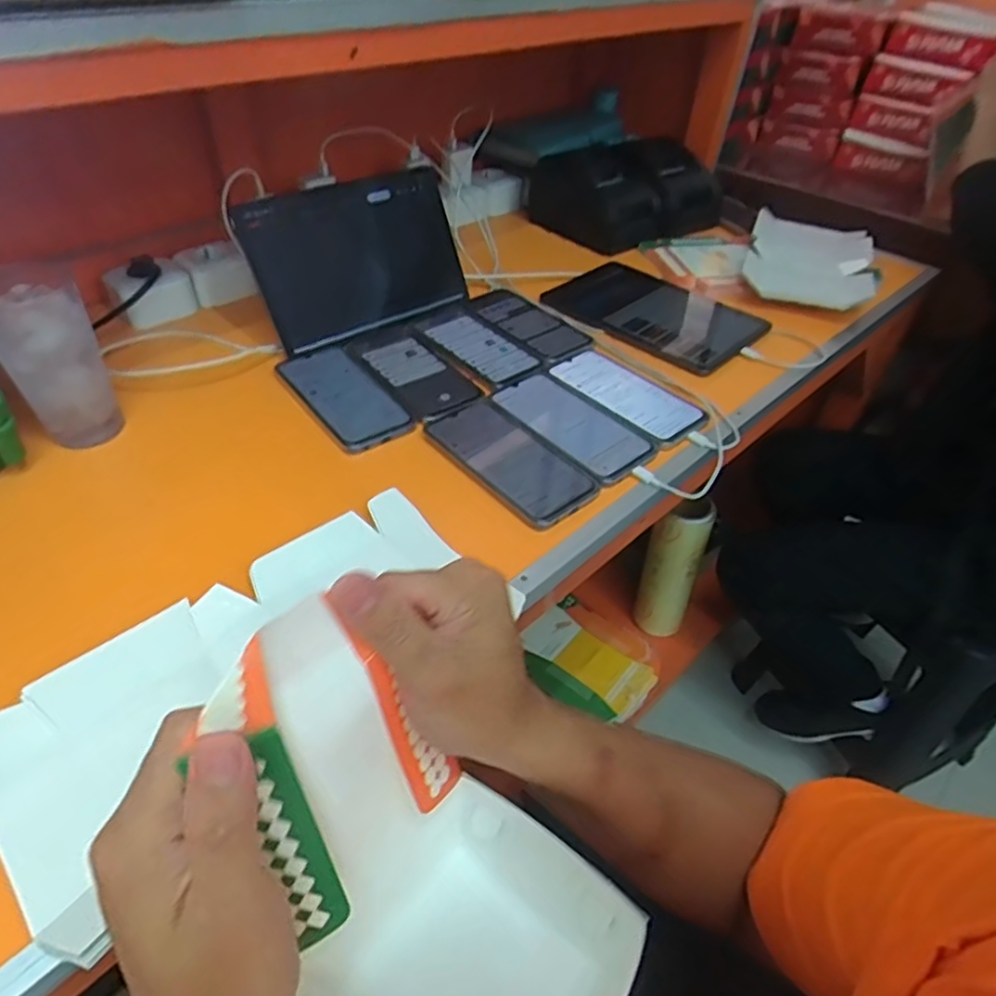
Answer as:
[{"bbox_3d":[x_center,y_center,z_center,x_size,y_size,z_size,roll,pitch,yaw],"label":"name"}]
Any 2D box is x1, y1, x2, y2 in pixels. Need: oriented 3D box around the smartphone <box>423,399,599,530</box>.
[{"bbox_3d":[0.010,-0.039,0.593,0.087,0.004,0.171,-27,51,-29],"label":"smartphone"}]

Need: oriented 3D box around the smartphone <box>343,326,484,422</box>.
[{"bbox_3d":[-0.095,-0.140,0.691,0.087,0.009,0.170,-26,51,-28],"label":"smartphone"}]

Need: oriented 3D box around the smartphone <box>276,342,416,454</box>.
[{"bbox_3d":[-0.158,-0.110,0.650,0.078,0.008,0.175,-25,50,-27],"label":"smartphone"}]

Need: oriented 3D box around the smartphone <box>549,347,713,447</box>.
[{"bbox_3d":[0.135,-0.111,0.674,0.085,0.015,0.168,-26,51,-28],"label":"smartphone"}]

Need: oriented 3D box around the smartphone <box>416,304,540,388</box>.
[{"bbox_3d":[-0.024,-0.179,0.732,0.079,0.011,0.153,-28,52,-29],"label":"smartphone"}]

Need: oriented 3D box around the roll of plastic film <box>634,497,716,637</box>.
[{"bbox_3d":[0.317,0.129,1.169,0.095,0.286,0.066,22,46,19],"label":"roll of plastic film"}]

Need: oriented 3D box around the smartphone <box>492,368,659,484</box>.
[{"bbox_3d":[0.073,-0.079,0.635,0.085,0.007,0.172,-26,51,-28],"label":"smartphone"}]

